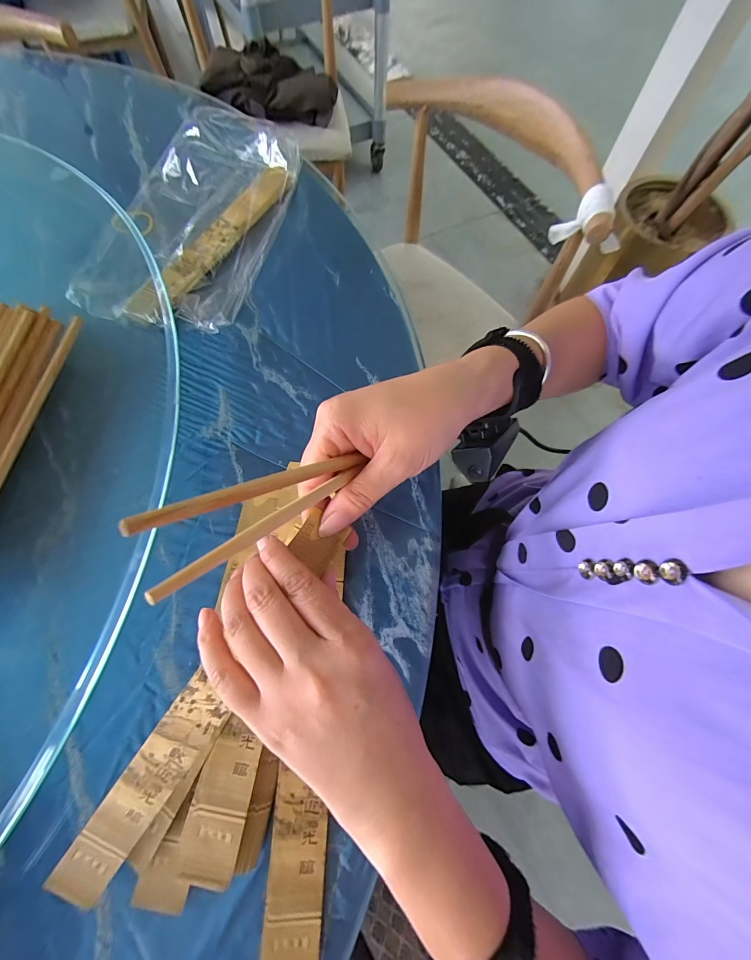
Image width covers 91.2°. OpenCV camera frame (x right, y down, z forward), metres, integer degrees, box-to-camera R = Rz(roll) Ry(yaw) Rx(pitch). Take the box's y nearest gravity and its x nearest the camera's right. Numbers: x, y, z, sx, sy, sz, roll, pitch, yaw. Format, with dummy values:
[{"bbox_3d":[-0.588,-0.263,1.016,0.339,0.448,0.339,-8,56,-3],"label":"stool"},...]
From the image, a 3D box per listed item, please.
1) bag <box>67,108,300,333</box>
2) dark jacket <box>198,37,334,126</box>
[{"bbox_3d":[-0.202,-0.289,0.403,0.180,0.049,0.287,13,70,5],"label":"bag"},{"bbox_3d":[-0.293,-1.083,1.006,0.363,0.111,0.147,-4,69,-2],"label":"dark jacket"}]

